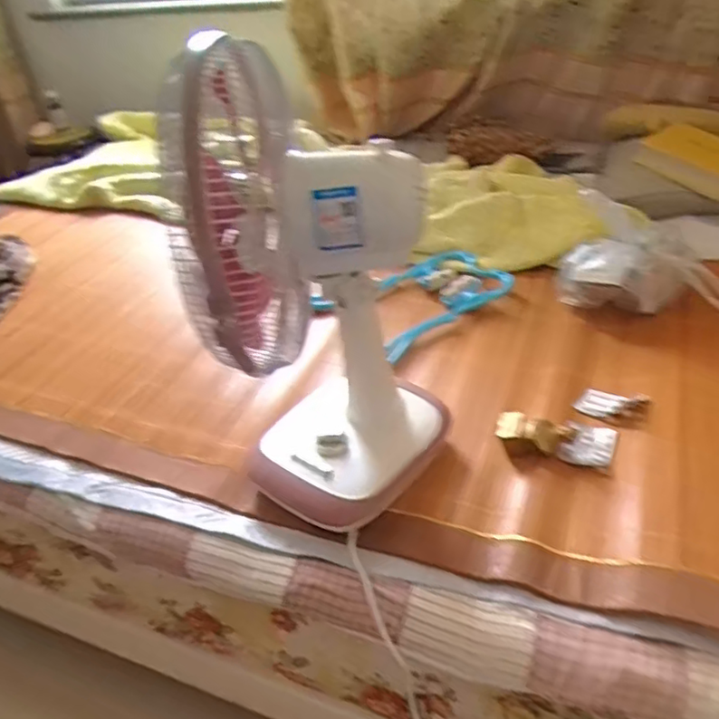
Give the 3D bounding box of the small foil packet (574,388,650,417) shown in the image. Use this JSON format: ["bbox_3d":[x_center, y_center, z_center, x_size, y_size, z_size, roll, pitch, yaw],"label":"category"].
[{"bbox_3d":[0.359,0.064,0.881,0.092,0.013,0.047,10,41,19],"label":"small foil packet"}]

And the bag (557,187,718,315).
[{"bbox_3d":[0.489,-0.192,1.018,0.283,0.178,0.140,7,40,16],"label":"bag"}]

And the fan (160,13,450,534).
[{"bbox_3d":[-0.033,-0.068,0.692,0.232,0.504,0.299,-5,38,2],"label":"fan"}]

